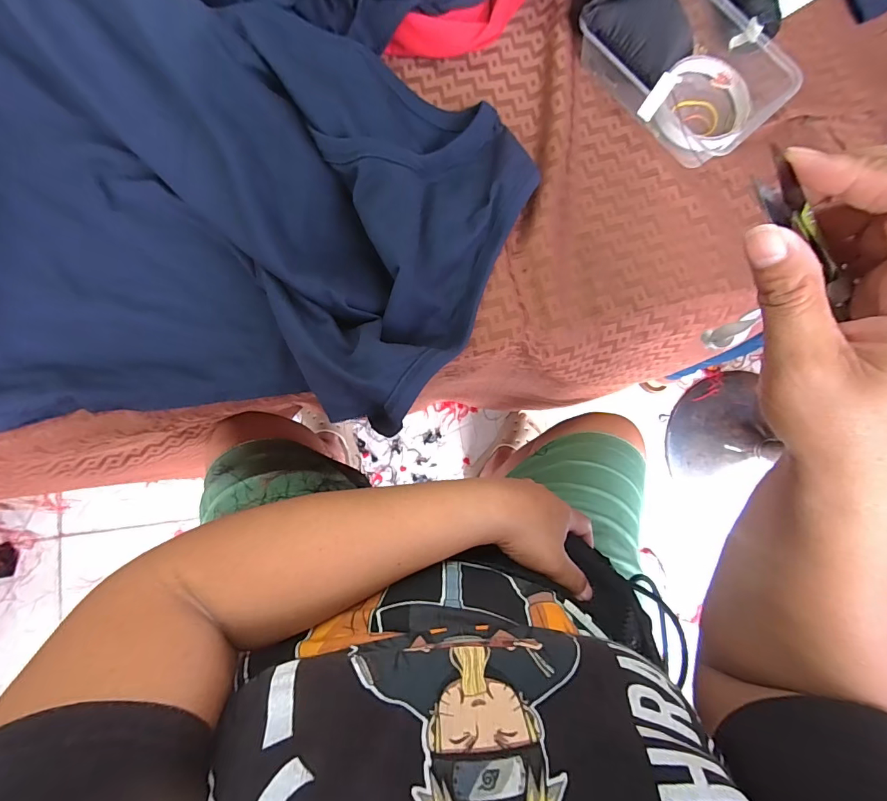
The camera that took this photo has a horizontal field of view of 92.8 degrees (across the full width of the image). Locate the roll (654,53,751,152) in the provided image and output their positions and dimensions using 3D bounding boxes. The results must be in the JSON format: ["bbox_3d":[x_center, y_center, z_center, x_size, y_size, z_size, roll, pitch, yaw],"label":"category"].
[{"bbox_3d":[0.235,-0.270,0.380,0.080,0.019,0.086,0,82,-1],"label":"roll"}]

